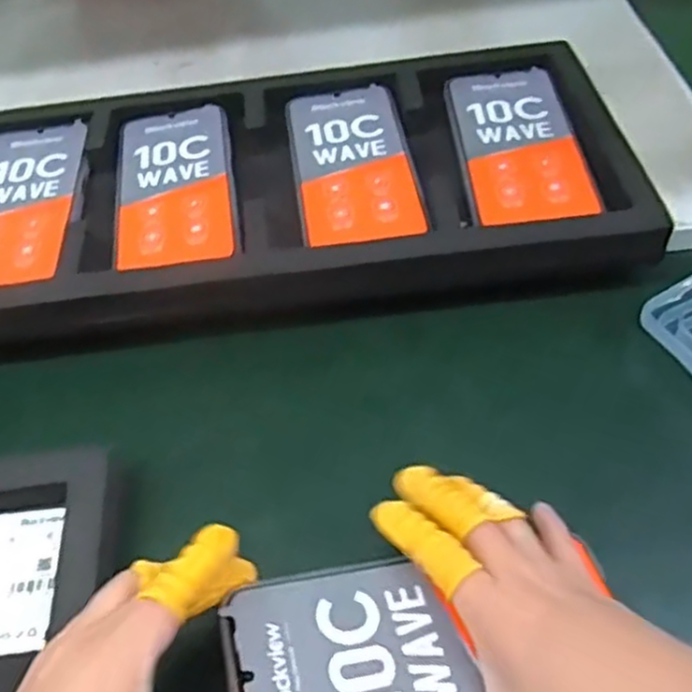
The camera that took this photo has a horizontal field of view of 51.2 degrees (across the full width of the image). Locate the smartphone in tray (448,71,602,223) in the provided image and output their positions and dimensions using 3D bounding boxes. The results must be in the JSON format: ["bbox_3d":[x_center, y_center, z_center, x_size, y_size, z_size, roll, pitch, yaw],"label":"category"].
[{"bbox_3d":[0.115,-0.139,0.487,0.074,0.005,0.159,-4,51,2],"label":"smartphone in tray"}]

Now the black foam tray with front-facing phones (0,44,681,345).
[{"bbox_3d":[-0.056,-0.106,0.493,0.483,0.044,0.241,-6,51,0],"label":"black foam tray with front-facing phones"}]

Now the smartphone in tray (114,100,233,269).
[{"bbox_3d":[-0.117,-0.109,0.490,0.075,0.007,0.160,-9,51,-2],"label":"smartphone in tray"}]

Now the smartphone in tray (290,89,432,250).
[{"bbox_3d":[0.003,-0.127,0.489,0.075,0.004,0.161,-8,51,-1],"label":"smartphone in tray"}]

